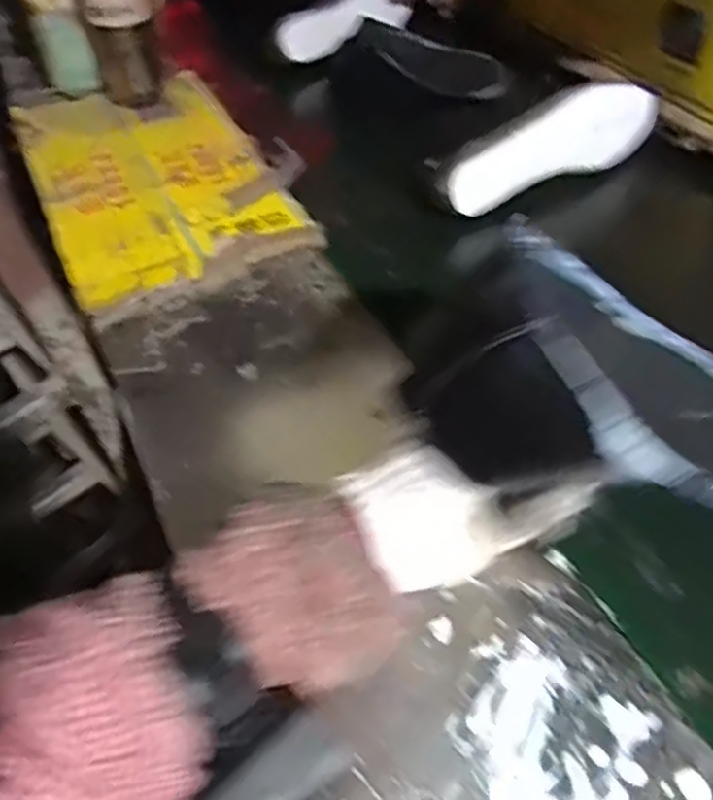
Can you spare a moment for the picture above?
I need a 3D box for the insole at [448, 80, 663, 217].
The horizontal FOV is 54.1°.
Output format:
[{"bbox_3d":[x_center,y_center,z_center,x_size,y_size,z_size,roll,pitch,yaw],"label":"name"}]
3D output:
[{"bbox_3d":[0.212,-0.270,0.737,0.275,0.082,0.012,-24,20,-19],"label":"insole"}]

